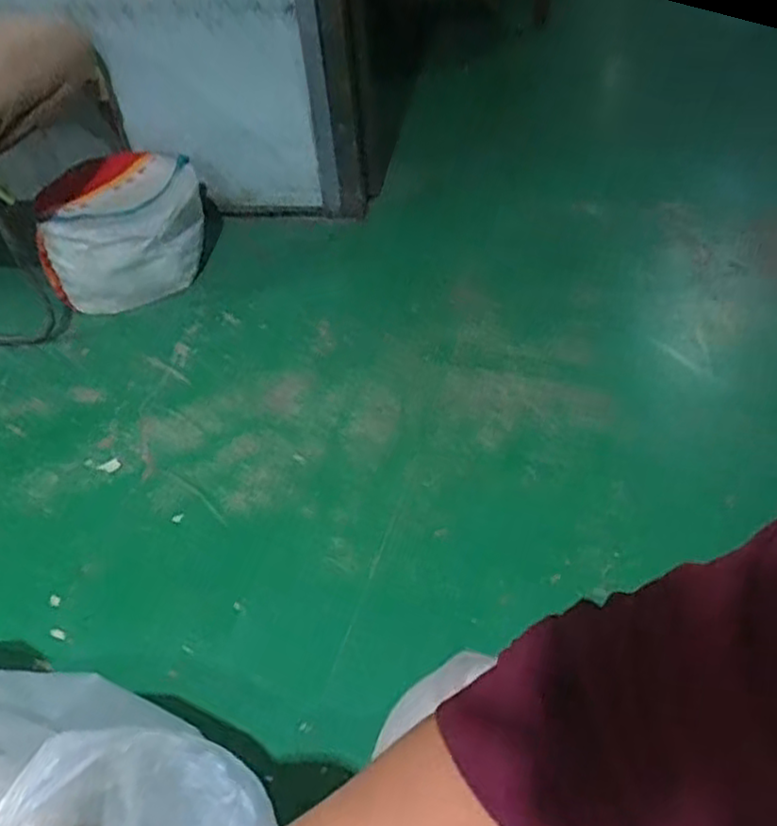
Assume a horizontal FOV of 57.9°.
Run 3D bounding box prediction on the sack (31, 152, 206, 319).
[{"bbox_3d":[-0.568,-0.401,1.514,0.338,0.194,0.352,-15,46,-10],"label":"sack"}]

